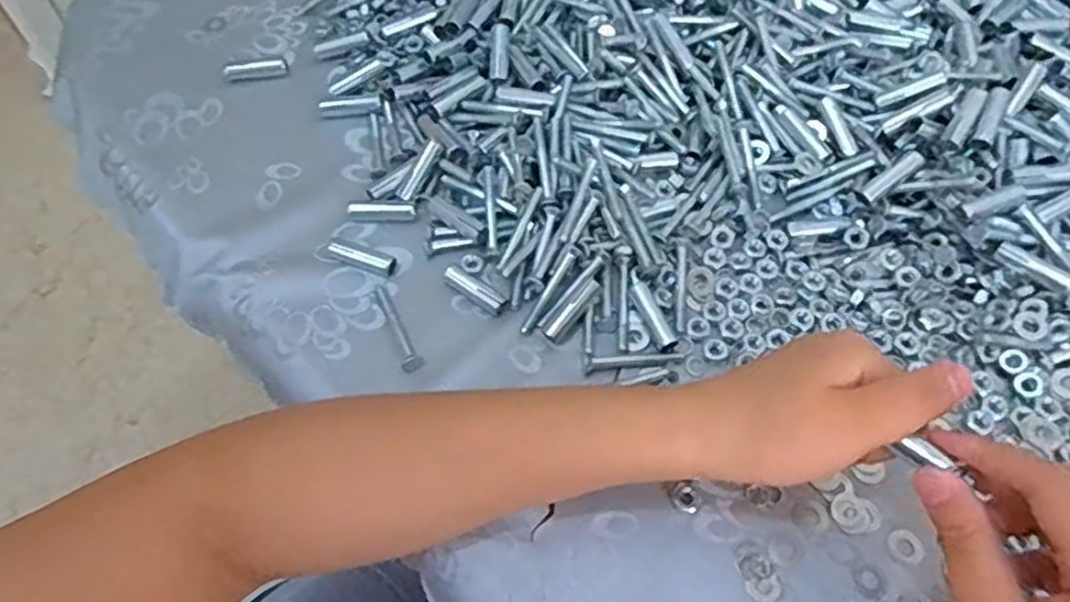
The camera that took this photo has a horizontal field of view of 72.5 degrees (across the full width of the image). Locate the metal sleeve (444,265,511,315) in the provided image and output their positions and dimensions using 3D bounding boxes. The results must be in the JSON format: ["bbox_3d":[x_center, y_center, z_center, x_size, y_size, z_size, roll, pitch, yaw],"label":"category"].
[{"bbox_3d":[-0.032,-0.008,0.406,0.041,0.009,0.011,32,65,17],"label":"metal sleeve"}]

